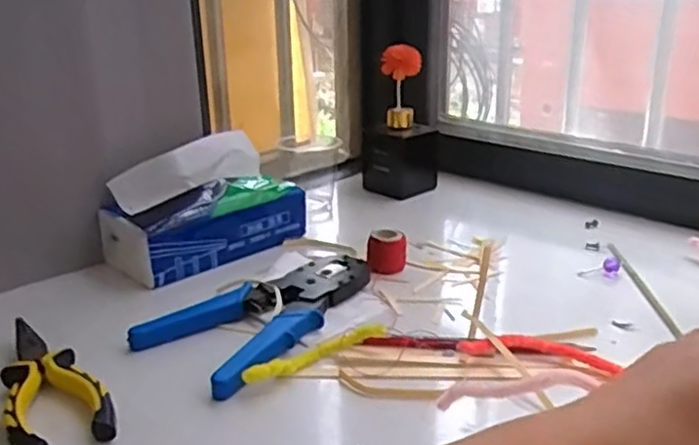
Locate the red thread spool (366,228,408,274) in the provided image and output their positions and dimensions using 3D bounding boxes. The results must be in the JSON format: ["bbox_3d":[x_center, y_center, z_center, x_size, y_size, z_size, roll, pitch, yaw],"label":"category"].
[{"bbox_3d":[0.034,0.027,0.599,0.034,0.034,0.032,1,21,5],"label":"red thread spool"}]

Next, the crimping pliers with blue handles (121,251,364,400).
[{"bbox_3d":[-0.062,0.066,0.519,0.104,0.021,0.193,13,25,33],"label":"crimping pliers with blue handles"}]

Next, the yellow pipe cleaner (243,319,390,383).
[{"bbox_3d":[-0.024,0.090,0.459,0.108,0.017,0.020,-14,24,-31],"label":"yellow pipe cleaner"}]

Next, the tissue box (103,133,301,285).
[{"bbox_3d":[-0.137,-0.024,0.637,0.179,0.092,0.083,-20,27,-40],"label":"tissue box"}]

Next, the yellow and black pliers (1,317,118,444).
[{"bbox_3d":[-0.196,0.102,0.428,0.057,0.022,0.148,-15,25,-32],"label":"yellow and black pliers"}]

